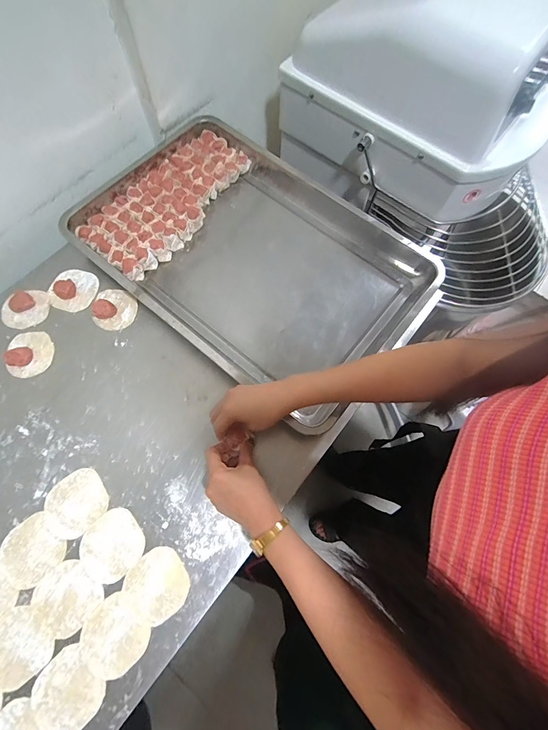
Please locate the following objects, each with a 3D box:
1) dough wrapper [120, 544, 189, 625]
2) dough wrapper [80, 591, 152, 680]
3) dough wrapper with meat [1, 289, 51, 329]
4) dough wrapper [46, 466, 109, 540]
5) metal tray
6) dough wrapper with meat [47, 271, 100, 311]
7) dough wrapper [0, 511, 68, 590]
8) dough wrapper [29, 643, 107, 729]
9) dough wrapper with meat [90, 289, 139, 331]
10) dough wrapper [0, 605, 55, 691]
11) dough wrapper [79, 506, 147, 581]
[{"bbox_3d":[-0.156,0.294,0.429,0.078,0.004,0.079,-37,75,-14],"label":"dough wrapper"},{"bbox_3d":[-0.205,0.349,0.410,0.080,0.004,0.074,37,73,11],"label":"dough wrapper"},{"bbox_3d":[-0.430,-0.097,0.551,0.078,0.022,0.065,-36,75,-13],"label":"dough wrapper with meat"},{"bbox_3d":[-0.283,0.197,0.458,0.080,0.004,0.079,-32,74,-12],"label":"dough wrapper"},{"bbox_3d":[-0.046,-0.203,0.585,0.603,0.049,0.388,38,73,12],"label":"metal tray"},{"bbox_3d":[-0.358,-0.138,0.568,0.078,0.020,0.082,0,70,-1],"label":"dough wrapper with meat"},{"bbox_3d":[-0.333,0.255,0.437,0.080,0.004,0.076,38,73,12],"label":"dough wrapper"},{"bbox_3d":[-0.252,0.400,0.388,0.079,0.004,0.075,39,74,12],"label":"dough wrapper"},{"bbox_3d":[-0.278,-0.101,0.559,0.072,0.020,0.079,-2,70,-2],"label":"dough wrapper with meat"},{"bbox_3d":[-0.328,0.357,0.401,0.084,0.004,0.077,42,74,13],"label":"dough wrapper"},{"bbox_3d":[-0.223,0.249,0.442,0.081,0.004,0.081,-39,75,-14],"label":"dough wrapper"}]

